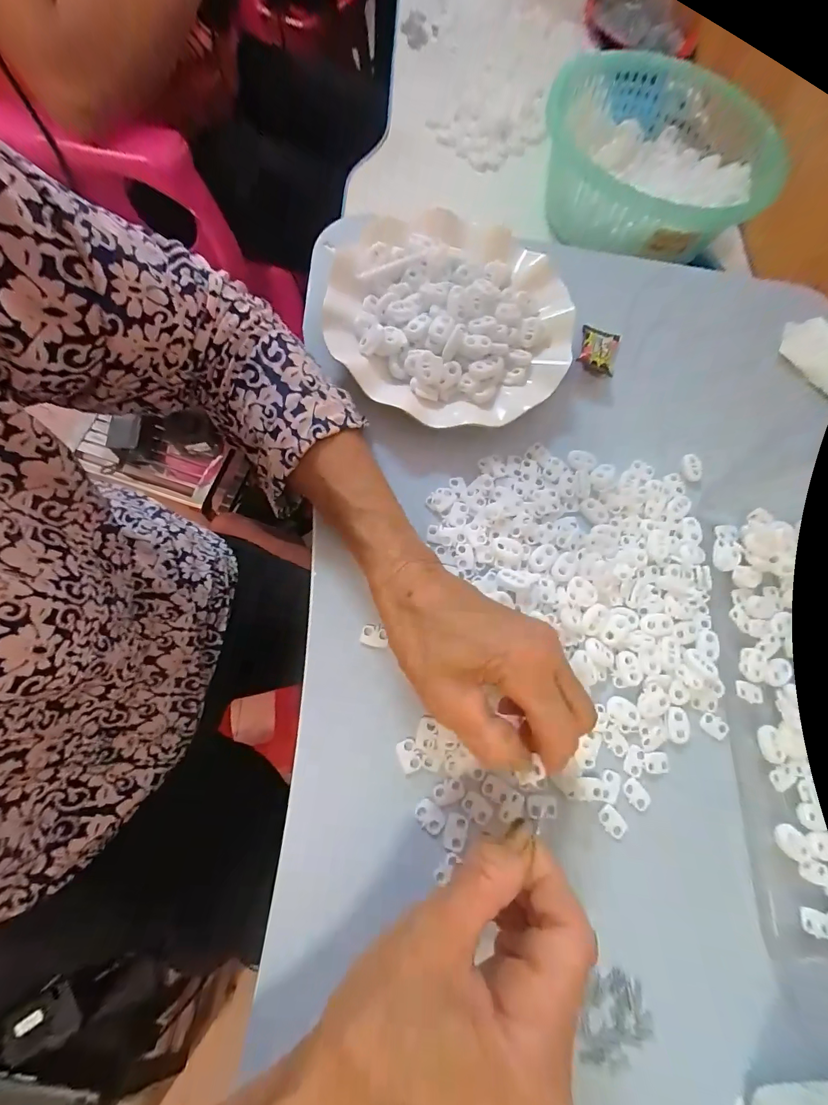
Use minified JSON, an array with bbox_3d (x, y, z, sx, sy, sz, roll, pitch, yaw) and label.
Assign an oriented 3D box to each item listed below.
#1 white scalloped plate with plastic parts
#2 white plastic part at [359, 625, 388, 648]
[{"bbox_3d":[0.027,-0.175,0.314,0.179,0.032,0.170,2,72,-6],"label":"white scalloped plate with plastic parts"},{"bbox_3d":[-0.025,0.054,0.266,0.018,0.004,0.013,15,71,-2],"label":"white plastic part"}]

